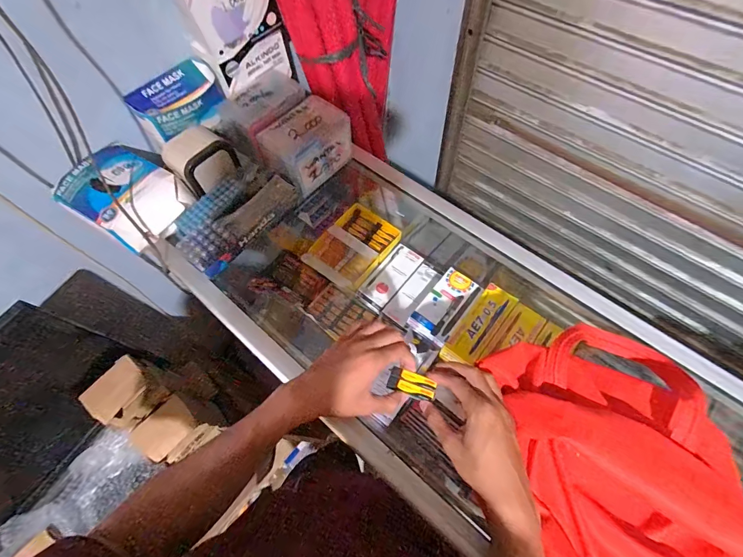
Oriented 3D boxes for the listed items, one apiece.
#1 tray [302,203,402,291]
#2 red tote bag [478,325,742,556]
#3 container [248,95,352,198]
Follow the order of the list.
[{"bbox_3d":[-0.035,-0.067,0.761,0.134,0.029,0.177,34,71,17],"label":"tray"},{"bbox_3d":[0.262,0.219,0.348,0.192,0.096,0.342,-10,64,-2],"label":"red tote bag"},{"bbox_3d":[-0.112,-0.219,0.587,0.137,0.081,0.099,-42,70,-16],"label":"container"}]

